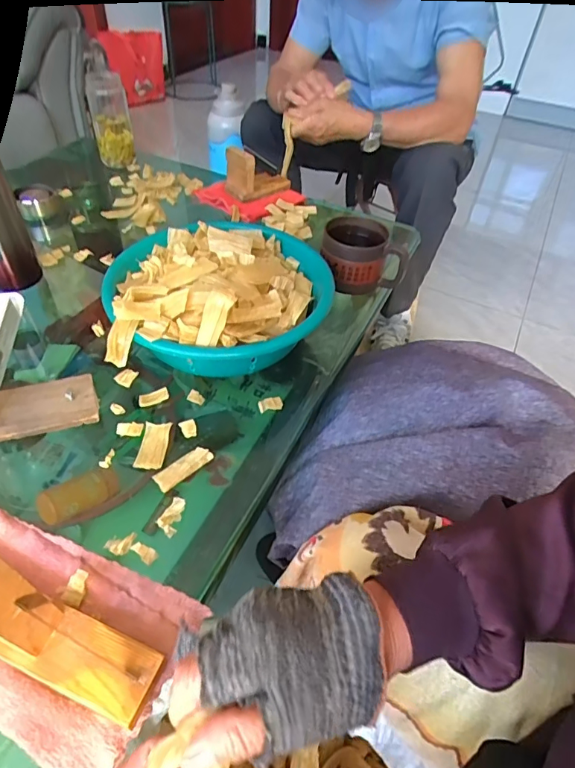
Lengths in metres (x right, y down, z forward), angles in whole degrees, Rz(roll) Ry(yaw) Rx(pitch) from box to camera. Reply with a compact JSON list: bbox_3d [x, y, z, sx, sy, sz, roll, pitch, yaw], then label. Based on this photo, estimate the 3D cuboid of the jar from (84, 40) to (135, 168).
[{"bbox_3d":[-0.340,-0.525,0.893,0.068,0.184,0.068,-13,49,-16],"label":"jar"}]

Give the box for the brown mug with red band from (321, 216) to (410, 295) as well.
[{"bbox_3d":[0.110,-0.191,0.694,0.120,0.075,0.106,2,47,-2],"label":"brown mug with red band"}]

